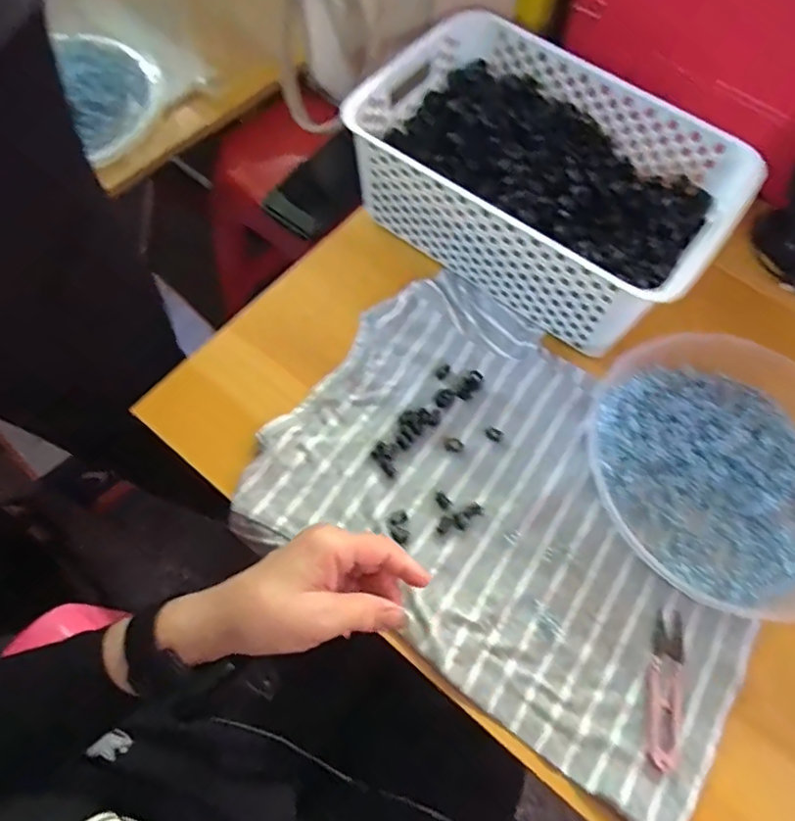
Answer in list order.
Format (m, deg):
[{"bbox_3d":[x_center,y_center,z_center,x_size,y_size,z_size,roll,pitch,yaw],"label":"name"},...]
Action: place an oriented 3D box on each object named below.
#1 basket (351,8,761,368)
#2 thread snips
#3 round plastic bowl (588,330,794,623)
[{"bbox_3d":[0.125,-0.207,0.519,0.293,0.110,0.201,34,68,12],"label":"basket"},{"bbox_3d":[0.190,0.192,0.398,0.022,0.008,0.105,18,65,5],"label":"thread snips"},{"bbox_3d":[0.257,0.044,0.449,0.206,0.047,0.208,1,65,-3],"label":"round plastic bowl"}]

